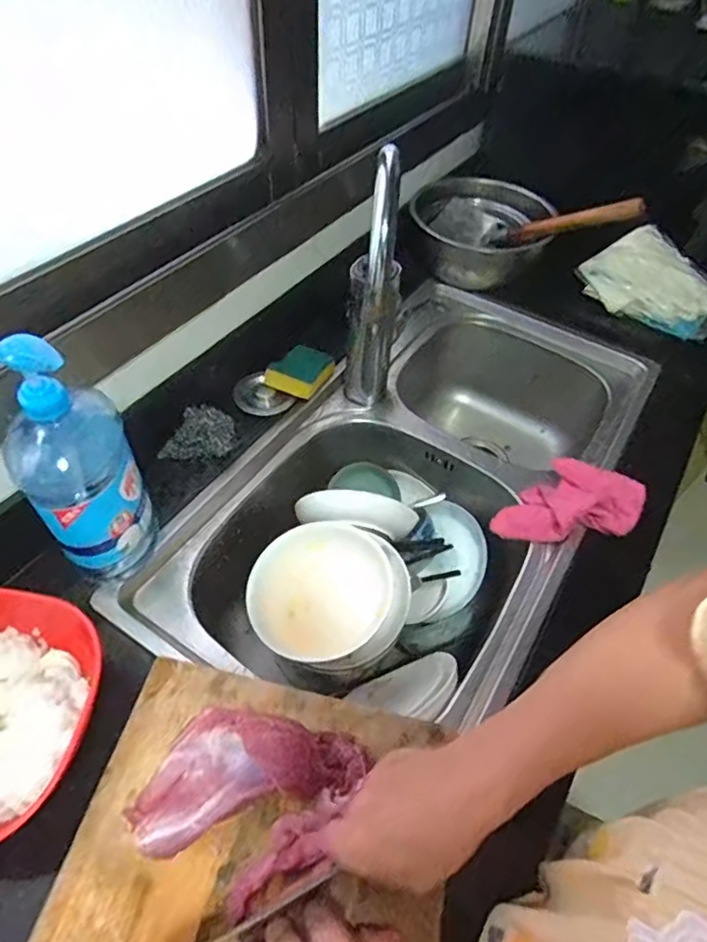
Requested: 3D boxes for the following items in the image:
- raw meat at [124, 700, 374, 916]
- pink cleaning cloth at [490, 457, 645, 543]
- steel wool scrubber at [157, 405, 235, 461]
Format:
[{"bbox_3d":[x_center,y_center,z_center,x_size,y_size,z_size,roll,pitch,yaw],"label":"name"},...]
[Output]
[{"bbox_3d":[-0.085,0.261,0.460,0.147,0.029,0.141,24,54,16],"label":"raw meat"},{"bbox_3d":[0.264,0.047,0.690,0.139,0.079,0.109,28,55,19],"label":"pink cleaning cloth"},{"bbox_3d":[-0.199,-0.052,0.717,0.089,0.036,0.070,-6,51,-8],"label":"steel wool scrubber"}]

